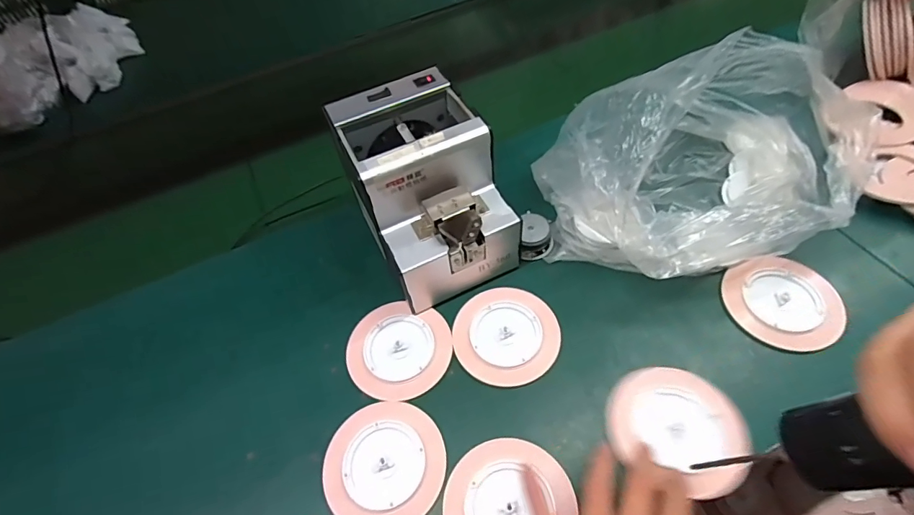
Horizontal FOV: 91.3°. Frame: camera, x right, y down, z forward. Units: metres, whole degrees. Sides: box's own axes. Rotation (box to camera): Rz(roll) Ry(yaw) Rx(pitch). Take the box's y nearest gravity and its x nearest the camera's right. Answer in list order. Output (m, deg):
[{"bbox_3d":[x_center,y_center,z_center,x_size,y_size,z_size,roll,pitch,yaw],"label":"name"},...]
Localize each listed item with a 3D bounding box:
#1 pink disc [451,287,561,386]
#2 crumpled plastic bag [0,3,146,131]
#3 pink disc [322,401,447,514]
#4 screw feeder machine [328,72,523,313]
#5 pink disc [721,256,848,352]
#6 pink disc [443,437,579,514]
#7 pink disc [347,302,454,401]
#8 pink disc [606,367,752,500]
[{"bbox_3d":[0.047,0.073,0.433,0.099,0.004,0.096,-3,53,4],"label":"pink disc"},{"bbox_3d":[-0.724,-0.335,0.782,0.223,0.073,0.364,18,58,19],"label":"crumpled plastic bag"},{"bbox_3d":[-0.061,0.172,0.374,0.101,0.004,0.098,-3,53,4],"label":"pink disc"},{"bbox_3d":[-0.030,-0.068,0.455,0.124,0.138,0.176,-24,57,-11],"label":"screw feeder machine"},{"bbox_3d":[0.313,0.043,0.425,0.098,0.016,0.093,-2,57,4],"label":"pink disc"},{"bbox_3d":[0.039,0.191,0.347,0.094,0.008,0.100,-6,48,7],"label":"pink disc"},{"bbox_3d":[-0.057,0.089,0.435,0.099,0.004,0.094,-3,53,4],"label":"pink disc"},{"bbox_3d":[0.182,0.136,0.370,0.104,0.019,0.091,22,62,18],"label":"pink disc"}]

